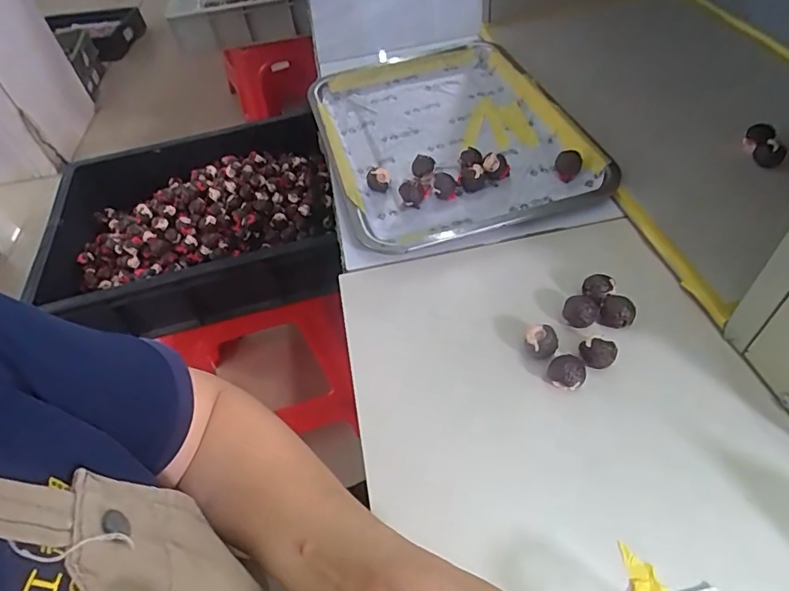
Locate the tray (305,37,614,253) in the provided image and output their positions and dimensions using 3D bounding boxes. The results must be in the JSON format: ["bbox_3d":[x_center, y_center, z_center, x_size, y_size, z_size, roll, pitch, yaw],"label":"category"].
[{"bbox_3d":[0.050,-0.197,0.589,0.264,0.027,0.368,-17,49,-8],"label":"tray"}]

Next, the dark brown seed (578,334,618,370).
[{"bbox_3d":[0.149,0.043,0.378,0.024,0.024,0.016,28,58,27],"label":"dark brown seed"}]

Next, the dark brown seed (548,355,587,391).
[{"bbox_3d":[0.123,0.056,0.369,0.022,0.025,0.023,-1,49,6],"label":"dark brown seed"}]

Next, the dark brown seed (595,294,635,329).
[{"bbox_3d":[0.173,0.014,0.402,0.025,0.023,0.024,23,55,24],"label":"dark brown seed"}]

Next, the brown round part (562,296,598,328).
[{"bbox_3d":[0.147,0.012,0.405,0.024,0.024,0.022,26,57,26],"label":"brown round part"}]

